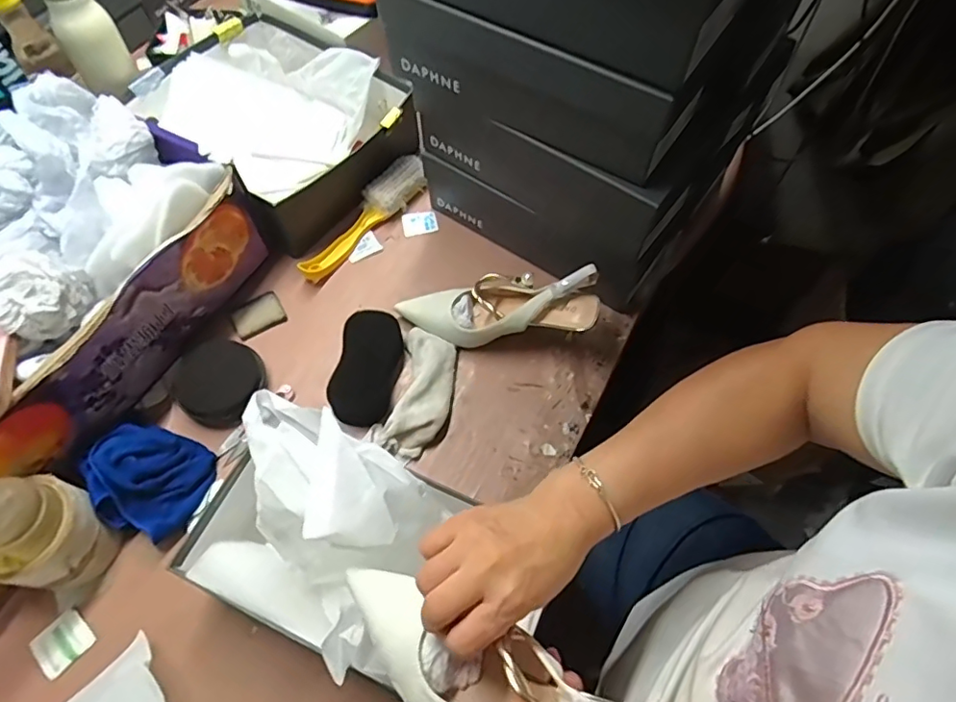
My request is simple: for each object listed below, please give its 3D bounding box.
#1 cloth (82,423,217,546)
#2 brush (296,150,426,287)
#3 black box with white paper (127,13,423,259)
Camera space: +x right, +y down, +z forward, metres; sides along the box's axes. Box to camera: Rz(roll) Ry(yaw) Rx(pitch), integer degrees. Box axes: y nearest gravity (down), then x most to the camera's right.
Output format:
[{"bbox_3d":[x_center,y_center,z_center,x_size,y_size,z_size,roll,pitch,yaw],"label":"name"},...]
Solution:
[{"bbox_3d":[-0.330,0.125,0.554,0.103,0.054,0.102,23,64,11],"label":"cloth"},{"bbox_3d":[-0.152,-0.176,0.727,0.059,0.043,0.220,38,68,18],"label":"brush"},{"bbox_3d":[-0.258,-0.308,0.760,0.259,0.105,0.342,-41,69,-20],"label":"black box with white paper"}]

